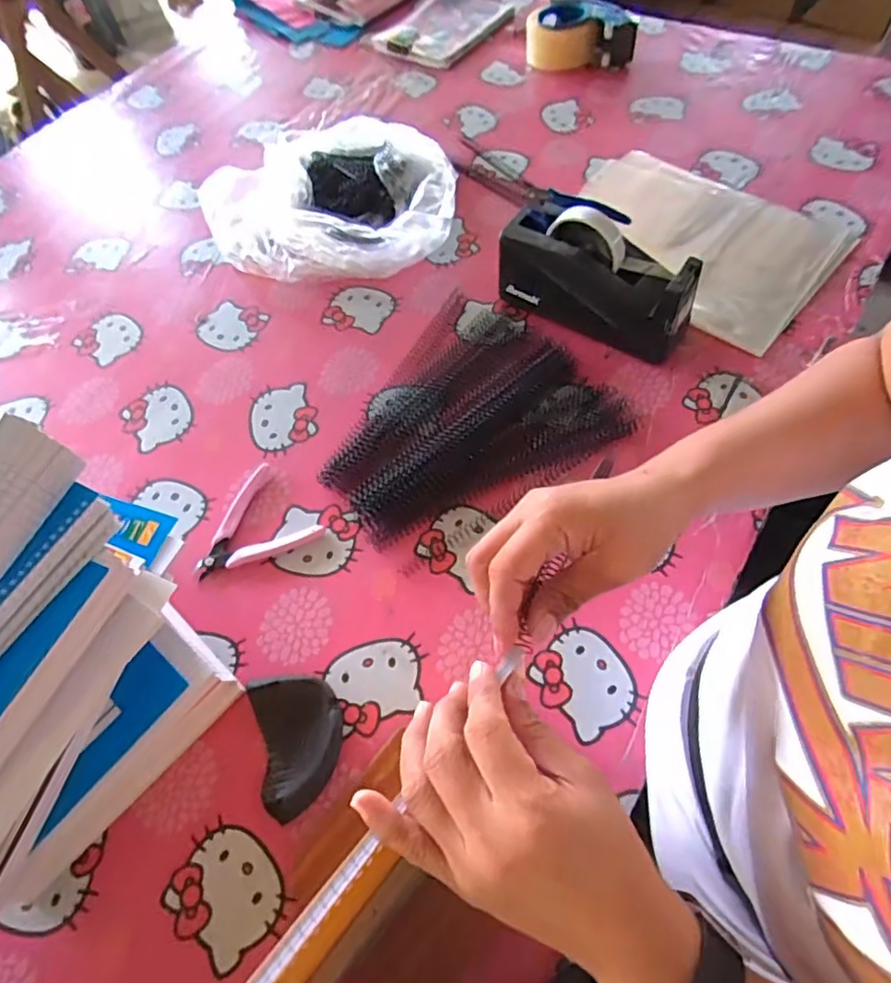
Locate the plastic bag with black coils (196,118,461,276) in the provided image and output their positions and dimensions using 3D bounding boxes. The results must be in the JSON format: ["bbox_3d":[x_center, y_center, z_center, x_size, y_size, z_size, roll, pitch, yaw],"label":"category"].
[{"bbox_3d":[-0.157,-0.377,0.746,0.344,0.070,0.242,5,62,6],"label":"plastic bag with black coils"}]

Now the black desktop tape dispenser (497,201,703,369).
[{"bbox_3d":[0.157,-0.224,0.609,0.201,0.113,0.066,28,67,18],"label":"black desktop tape dispenser"}]

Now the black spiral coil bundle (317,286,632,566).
[{"bbox_3d":[0.008,-0.078,0.596,0.281,0.019,0.247,-36,65,-15],"label":"black spiral coil bundle"}]

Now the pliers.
[{"bbox_3d":[-0.186,0.021,0.552,0.114,0.011,0.096,-21,62,-8],"label":"pliers"}]

